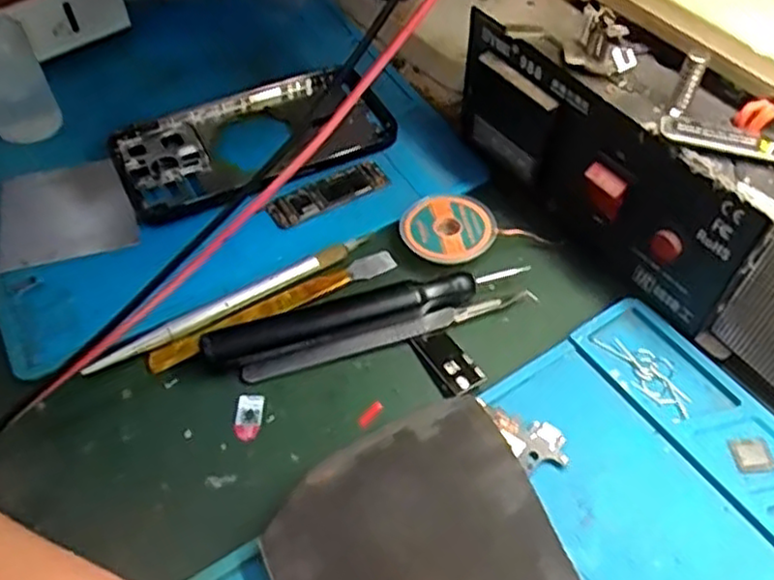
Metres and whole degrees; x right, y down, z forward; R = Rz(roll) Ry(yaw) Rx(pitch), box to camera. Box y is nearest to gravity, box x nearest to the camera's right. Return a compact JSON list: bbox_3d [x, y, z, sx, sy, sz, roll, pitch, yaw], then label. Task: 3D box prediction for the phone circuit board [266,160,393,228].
[{"bbox_3d":[-0.030,-0.049,0.360,0.062,0.004,0.018,-25,56,-16],"label":"phone circuit board"}]

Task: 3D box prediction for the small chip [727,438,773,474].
[{"bbox_3d":[0.143,0.065,0.276,0.015,0.004,0.014,-4,54,-4],"label":"small chip"}]

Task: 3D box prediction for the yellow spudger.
[{"bbox_3d":[-0.050,0.008,0.323,0.121,0.008,0.012,-26,56,-16],"label":"yellow spudger"}]

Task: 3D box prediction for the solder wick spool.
[{"bbox_3d":[0.028,-0.031,0.343,0.043,0.008,0.043,-1,53,1],"label":"solder wick spool"}]

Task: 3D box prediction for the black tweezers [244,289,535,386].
[{"bbox_3d":[0.003,0.019,0.313,0.132,0.004,0.010,-15,54,-9],"label":"black tweezers"}]

